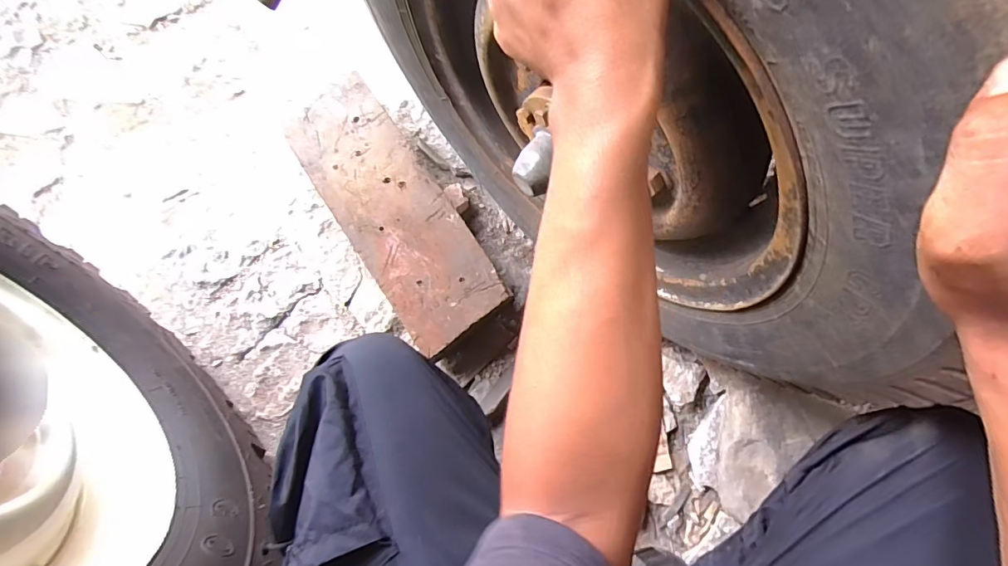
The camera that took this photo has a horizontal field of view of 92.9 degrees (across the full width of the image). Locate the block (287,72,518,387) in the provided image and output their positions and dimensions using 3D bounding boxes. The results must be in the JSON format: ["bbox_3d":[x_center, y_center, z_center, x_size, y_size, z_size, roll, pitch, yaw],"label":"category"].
[{"bbox_3d":[-0.172,-0.102,0.768,0.159,0.109,0.478,-32,77,-8],"label":"block"}]

